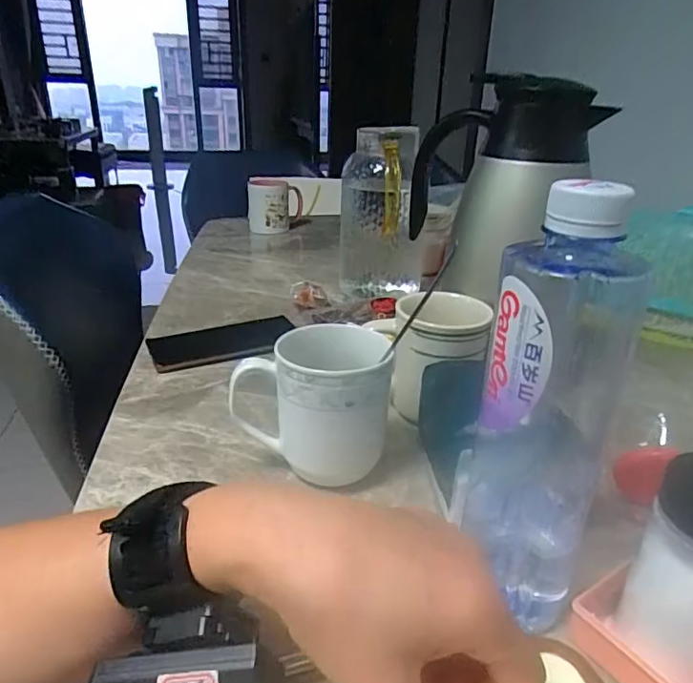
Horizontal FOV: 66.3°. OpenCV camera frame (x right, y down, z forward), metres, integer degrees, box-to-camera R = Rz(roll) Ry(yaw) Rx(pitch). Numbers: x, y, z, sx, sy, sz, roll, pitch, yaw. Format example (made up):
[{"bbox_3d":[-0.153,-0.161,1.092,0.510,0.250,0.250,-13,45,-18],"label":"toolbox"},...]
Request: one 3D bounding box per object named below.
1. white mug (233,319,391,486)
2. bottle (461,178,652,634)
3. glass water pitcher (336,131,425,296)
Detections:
[{"bbox_3d":[-0.022,0.047,0.388,0.108,0.100,0.079,6,26,9],"label":"white mug"},{"bbox_3d":[0.096,0.042,0.271,0.071,0.223,0.071,10,27,18],"label":"bottle"},{"bbox_3d":[0.046,-0.174,0.734,0.110,0.217,0.099,1,25,0],"label":"glass water pitcher"}]

